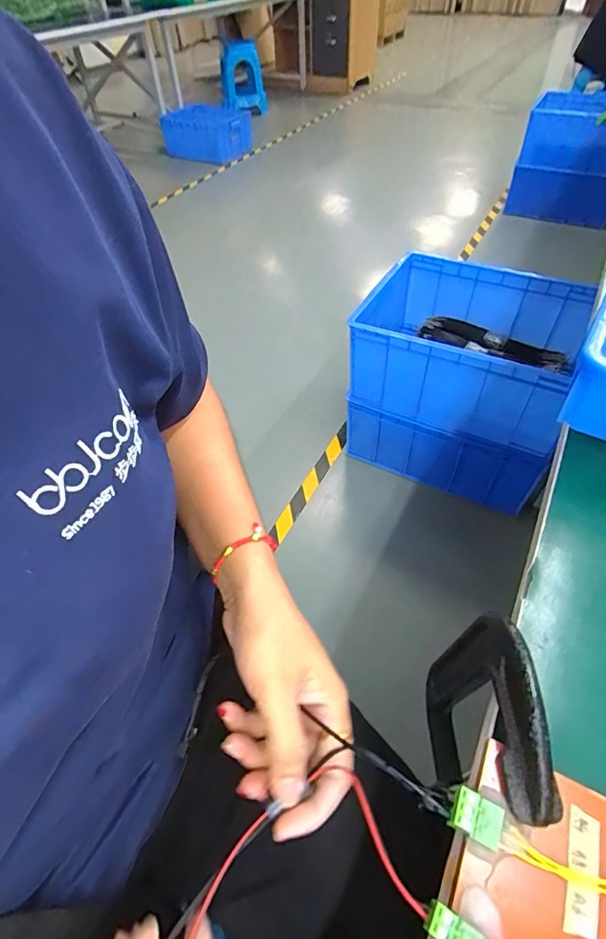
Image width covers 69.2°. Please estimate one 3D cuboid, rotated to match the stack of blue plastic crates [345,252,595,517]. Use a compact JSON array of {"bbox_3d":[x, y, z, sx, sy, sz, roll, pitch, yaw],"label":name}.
[{"bbox_3d":[0.391,-0.214,1.164,0.523,0.449,0.378,22,55,19],"label":"stack of blue plastic crates"}]

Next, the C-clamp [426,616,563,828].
[{"bbox_3d":[0.106,0.157,0.272,0.022,0.160,0.096,1,51,3],"label":"C-clamp"}]

